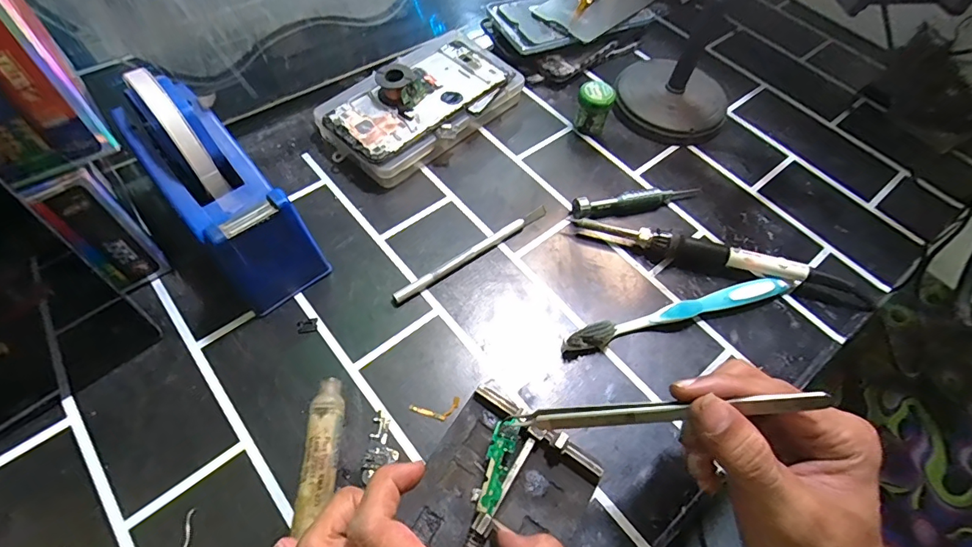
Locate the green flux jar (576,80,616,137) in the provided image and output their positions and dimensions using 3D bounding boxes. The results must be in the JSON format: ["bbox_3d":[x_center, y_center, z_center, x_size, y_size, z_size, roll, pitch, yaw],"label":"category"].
[{"bbox_3d":[0.094,-0.145,0.422,0.030,0.046,0.024,19,58,7],"label":"green flux jar"}]

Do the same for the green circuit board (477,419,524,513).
[{"bbox_3d":[0.007,0.105,0.263,0.013,0.004,0.050,17,62,6],"label":"green circuit board"}]

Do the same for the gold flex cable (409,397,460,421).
[{"bbox_3d":[-0.031,0.085,0.294,0.031,0.004,0.013,-6,59,-8],"label":"gold flex cable"}]

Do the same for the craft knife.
[{"bbox_3d":[-0.008,-0.016,0.357,0.139,0.008,0.008,-33,66,-22],"label":"craft knife"}]

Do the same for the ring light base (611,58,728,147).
[{"bbox_3d":[0.174,-0.165,0.450,0.102,0.034,0.095,24,59,10],"label":"ring light base"}]

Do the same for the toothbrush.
[{"bbox_3d":[0.137,0.027,0.336,0.176,0.017,0.014,-13,60,-12],"label":"toothbrush"}]

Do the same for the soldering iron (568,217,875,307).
[{"bbox_3d":[0.178,-0.018,0.363,0.221,0.024,0.025,14,58,4],"label":"soldering iron"}]

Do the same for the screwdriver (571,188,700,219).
[{"bbox_3d":[0.124,-0.058,0.386,0.111,0.019,0.015,-9,59,-10],"label":"screwdriver"}]

